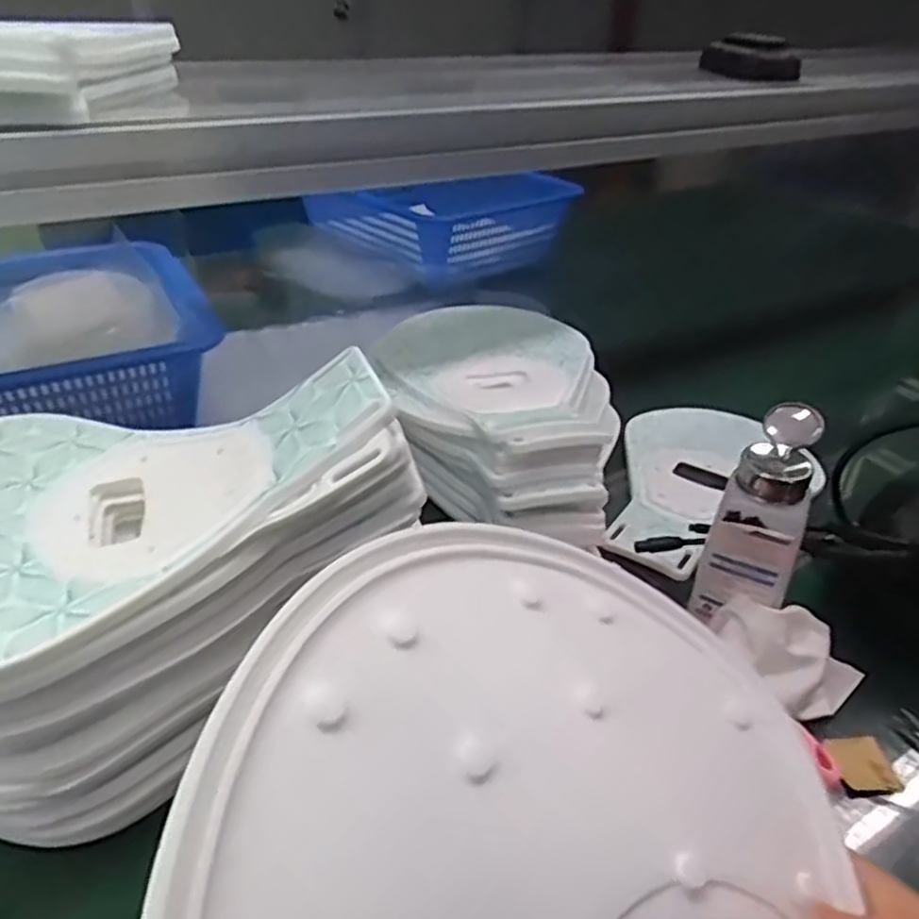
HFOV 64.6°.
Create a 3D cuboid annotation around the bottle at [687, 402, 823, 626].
[{"bbox_3d":[0.184,0.045,0.455,0.055,0.139,0.048,8,33,8],"label":"bottle"}]

